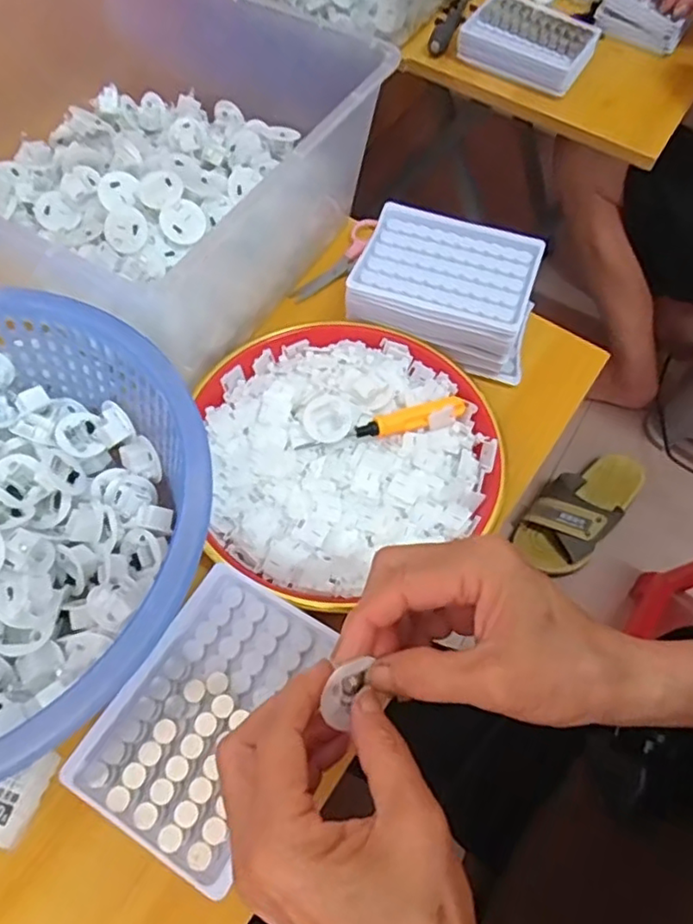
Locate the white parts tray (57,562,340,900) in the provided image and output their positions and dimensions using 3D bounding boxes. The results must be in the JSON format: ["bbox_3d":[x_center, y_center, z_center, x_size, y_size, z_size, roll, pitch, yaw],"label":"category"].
[{"bbox_3d":[-0.068,0.124,0.316,0.089,0.013,0.128,28,64,11],"label":"white parts tray"}]

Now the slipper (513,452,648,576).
[{"bbox_3d":[0.366,0.072,0.975,0.250,0.070,0.113,-40,71,-22],"label":"slipper"}]

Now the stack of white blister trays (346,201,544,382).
[{"bbox_3d":[0.080,-0.136,0.495,0.141,0.058,0.099,19,62,7],"label":"stack of white blister trays"}]

